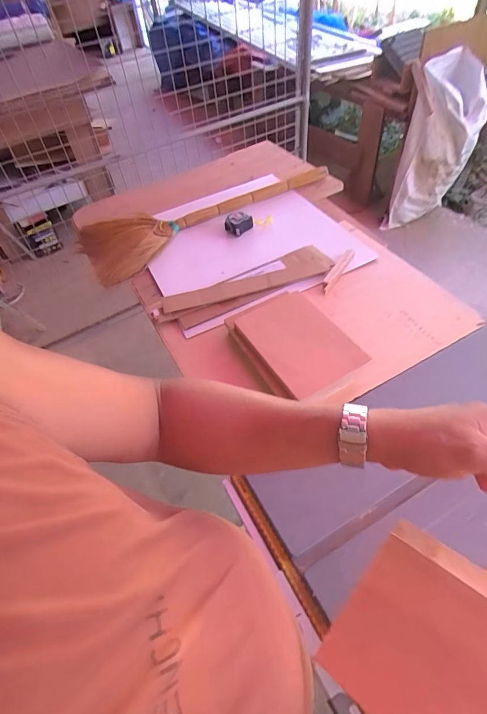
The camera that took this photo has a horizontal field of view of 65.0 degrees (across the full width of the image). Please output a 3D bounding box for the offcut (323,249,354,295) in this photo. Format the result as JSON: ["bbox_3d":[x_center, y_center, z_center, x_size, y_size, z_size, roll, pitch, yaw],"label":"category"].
[{"bbox_3d":[0.212,-0.194,0.858,0.024,0.011,0.147,26,58,25],"label":"offcut"}]

